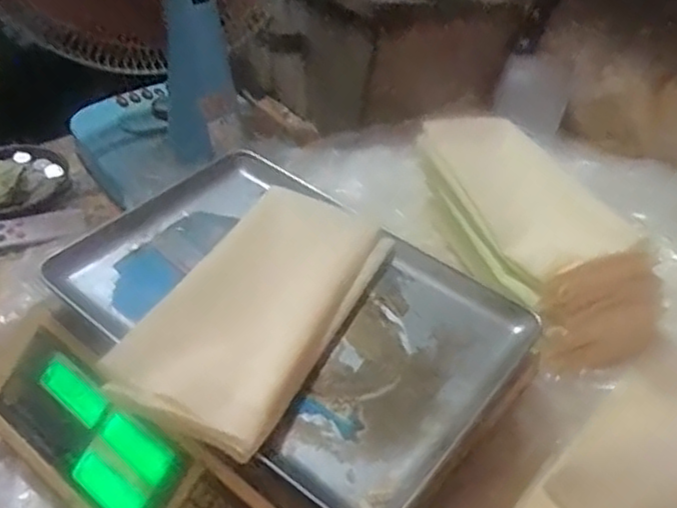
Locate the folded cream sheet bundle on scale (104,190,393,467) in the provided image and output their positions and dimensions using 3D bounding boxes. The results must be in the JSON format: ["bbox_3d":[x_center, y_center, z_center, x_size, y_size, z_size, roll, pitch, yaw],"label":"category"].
[{"bbox_3d":[-0.056,0.035,0.522,0.117,0.032,0.248,19,44,18],"label":"folded cream sheet bundle on scale"}]

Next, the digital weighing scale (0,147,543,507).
[{"bbox_3d":[-0.066,0.093,0.550,0.340,0.126,0.315,29,48,27],"label":"digital weighing scale"}]

